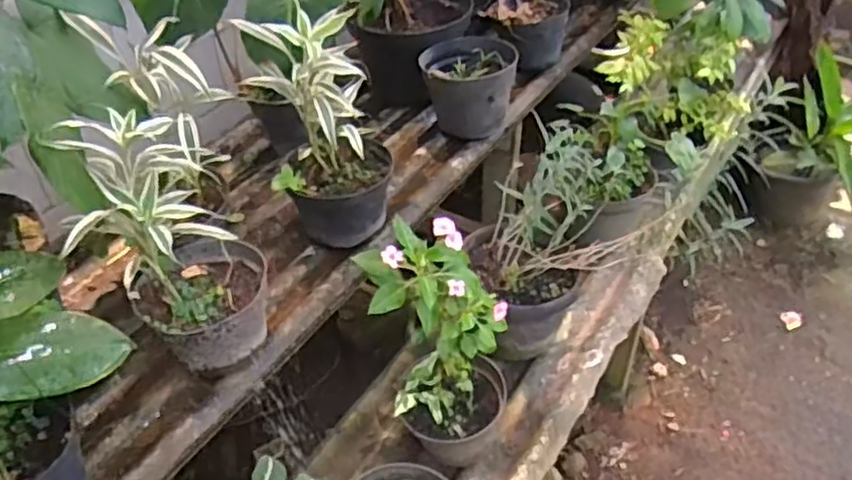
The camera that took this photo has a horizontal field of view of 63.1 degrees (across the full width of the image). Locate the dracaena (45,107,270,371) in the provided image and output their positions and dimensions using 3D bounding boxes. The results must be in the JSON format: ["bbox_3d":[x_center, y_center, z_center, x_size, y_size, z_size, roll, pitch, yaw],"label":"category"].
[{"bbox_3d":[-0.308,0.003,0.881,0.171,0.346,0.178,-6,41,-3],"label":"dracaena"}]

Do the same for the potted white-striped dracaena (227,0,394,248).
[{"bbox_3d":[-0.165,-0.177,1.084,0.201,0.347,0.164,-1,41,2],"label":"potted white-striped dracaena"}]

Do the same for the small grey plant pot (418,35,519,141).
[{"bbox_3d":[0.084,-0.302,1.379,0.183,0.137,0.162,5,41,9],"label":"small grey plant pot"}]

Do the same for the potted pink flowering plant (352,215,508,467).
[{"bbox_3d":[0.022,0.172,1.085,0.192,0.383,0.185,-14,42,-13],"label":"potted pink flowering plant"}]

